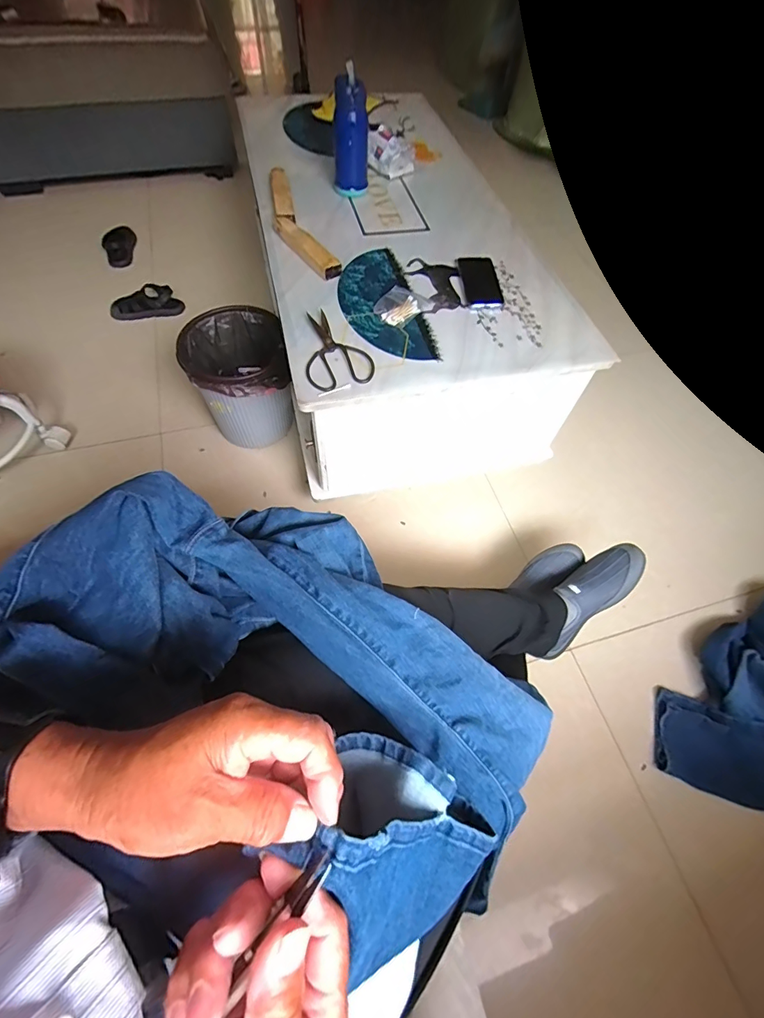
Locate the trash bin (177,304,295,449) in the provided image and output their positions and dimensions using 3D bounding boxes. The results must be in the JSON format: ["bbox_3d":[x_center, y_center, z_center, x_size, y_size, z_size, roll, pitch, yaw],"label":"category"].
[{"bbox_3d":[-0.341,-0.302,1.047,0.229,0.241,0.251,-15,63,-12],"label":"trash bin"}]

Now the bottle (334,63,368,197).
[{"bbox_3d":[-0.070,-0.835,0.962,0.077,0.202,0.072,2,60,-3],"label":"bottle"}]

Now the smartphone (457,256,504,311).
[{"bbox_3d":[0.207,-0.476,0.892,0.080,0.006,0.177,-1,60,-4],"label":"smartphone"}]

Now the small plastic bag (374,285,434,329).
[{"bbox_3d":[0.037,-0.398,0.835,0.091,0.012,0.107,33,63,14],"label":"small plastic bag"}]

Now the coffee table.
[{"bbox_3d":[0.017,-0.611,1.102,0.585,0.371,1.044,-10,62,-10],"label":"coffee table"}]

